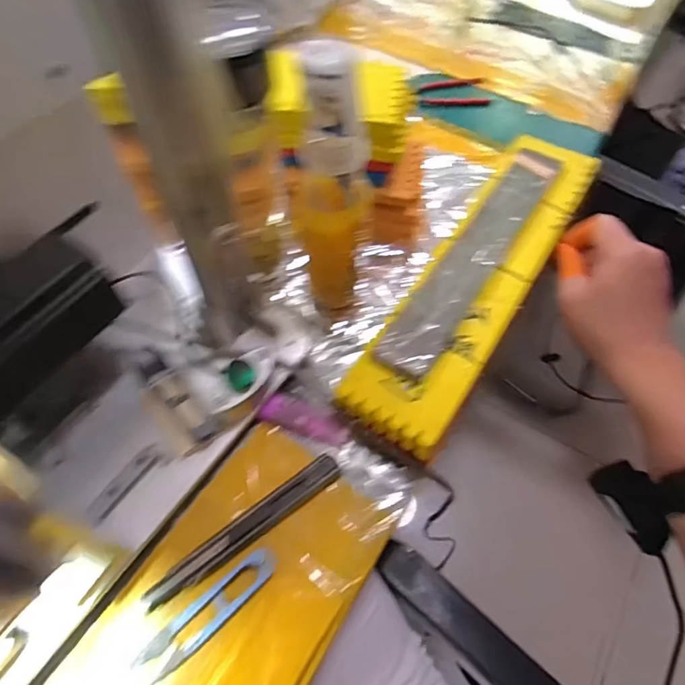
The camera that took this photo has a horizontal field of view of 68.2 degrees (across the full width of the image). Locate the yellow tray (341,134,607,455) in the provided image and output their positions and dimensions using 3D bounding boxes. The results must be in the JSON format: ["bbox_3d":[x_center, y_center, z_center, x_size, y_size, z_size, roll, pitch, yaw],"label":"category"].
[{"bbox_3d":[0.123,-0.064,0.437,0.085,0.046,0.358,29,63,14],"label":"yellow tray"}]

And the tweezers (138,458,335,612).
[{"bbox_3d":[-0.063,0.124,0.339,0.145,0.008,0.019,-33,67,-20],"label":"tweezers"}]

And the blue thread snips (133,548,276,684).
[{"bbox_3d":[-0.081,0.167,0.315,0.095,0.005,0.023,-39,69,-22],"label":"blue thread snips"}]

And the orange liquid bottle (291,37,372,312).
[{"bbox_3d":[-0.007,-0.099,0.366,0.051,0.219,0.038,2,60,-1],"label":"orange liquid bottle"}]

